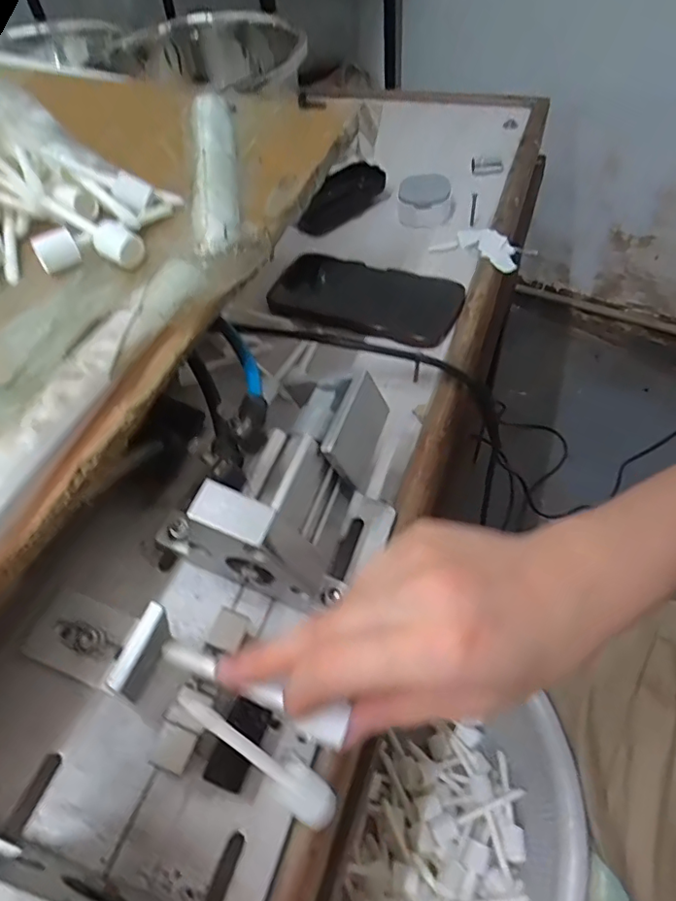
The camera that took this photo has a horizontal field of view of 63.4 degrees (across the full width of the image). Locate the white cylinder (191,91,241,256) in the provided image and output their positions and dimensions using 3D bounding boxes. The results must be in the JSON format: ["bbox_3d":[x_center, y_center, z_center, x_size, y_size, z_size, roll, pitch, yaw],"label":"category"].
[{"bbox_3d":[-0.077,-0.178,0.344,0.026,0.019,0.176,-10,53,-2],"label":"white cylinder"}]

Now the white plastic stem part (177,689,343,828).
[{"bbox_3d":[-0.035,0.134,0.240,0.086,0.013,0.018,45,62,-11],"label":"white plastic stem part"}]

